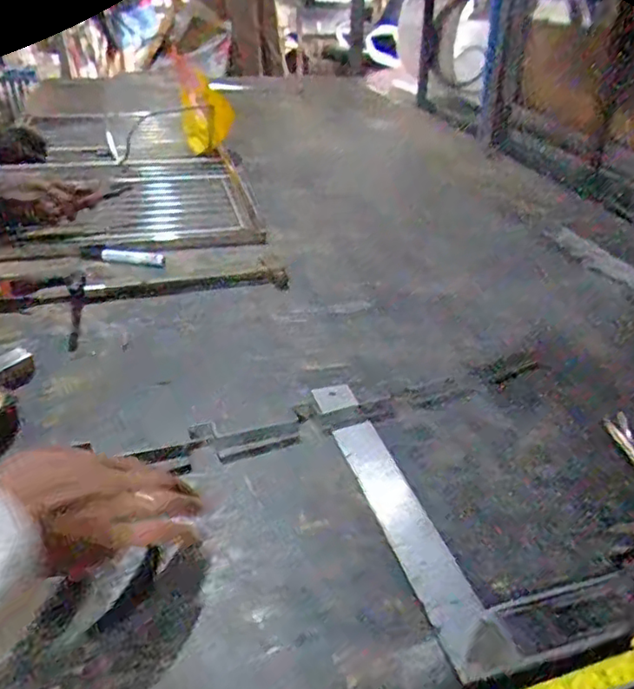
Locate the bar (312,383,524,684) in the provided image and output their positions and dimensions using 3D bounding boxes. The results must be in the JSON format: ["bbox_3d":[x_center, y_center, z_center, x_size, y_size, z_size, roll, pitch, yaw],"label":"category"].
[{"bbox_3d":[0.067,0.135,0.555,0.048,0.005,0.341,-9,34,-16],"label":"bar"}]

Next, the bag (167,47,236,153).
[{"bbox_3d":[-0.263,-0.539,1.433,0.053,0.201,0.237,-17,37,-27],"label":"bag"}]

